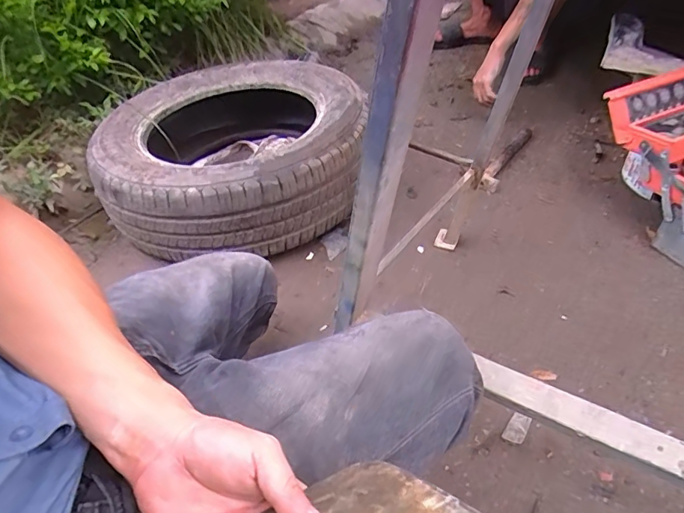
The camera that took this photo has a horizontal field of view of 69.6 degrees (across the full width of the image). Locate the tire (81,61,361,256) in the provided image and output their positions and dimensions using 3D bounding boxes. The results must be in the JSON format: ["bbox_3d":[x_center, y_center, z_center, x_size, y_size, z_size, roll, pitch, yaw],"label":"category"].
[{"bbox_3d":[-0.246,-0.249,1.149,0.590,0.195,0.573,2,43,6],"label":"tire"}]

